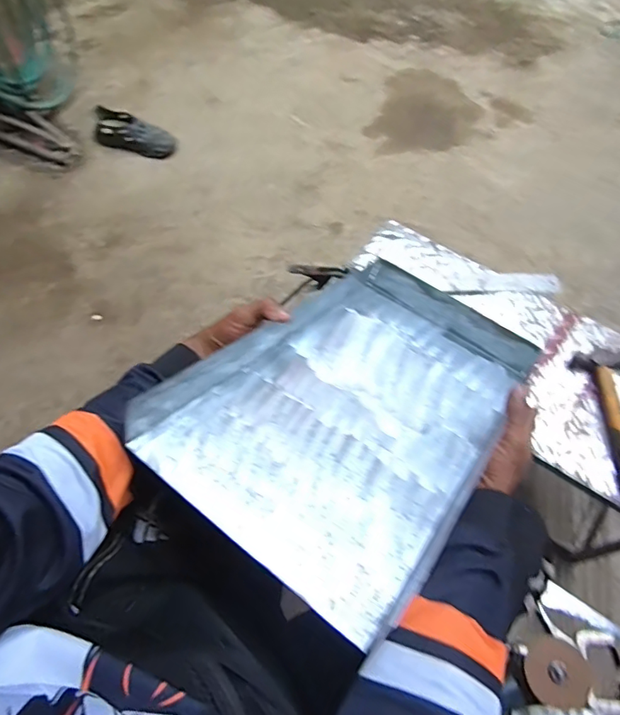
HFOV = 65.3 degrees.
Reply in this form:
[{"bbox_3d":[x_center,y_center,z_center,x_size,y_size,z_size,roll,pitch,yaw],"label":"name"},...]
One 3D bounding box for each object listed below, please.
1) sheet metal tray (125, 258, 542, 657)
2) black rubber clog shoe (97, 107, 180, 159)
[{"bbox_3d":[0.068,0.032,0.539,0.272,0.051,0.457,33,41,18],"label":"sheet metal tray"},{"bbox_3d":[-0.571,-0.727,1.562,0.281,0.065,0.117,18,63,11],"label":"black rubber clog shoe"}]

